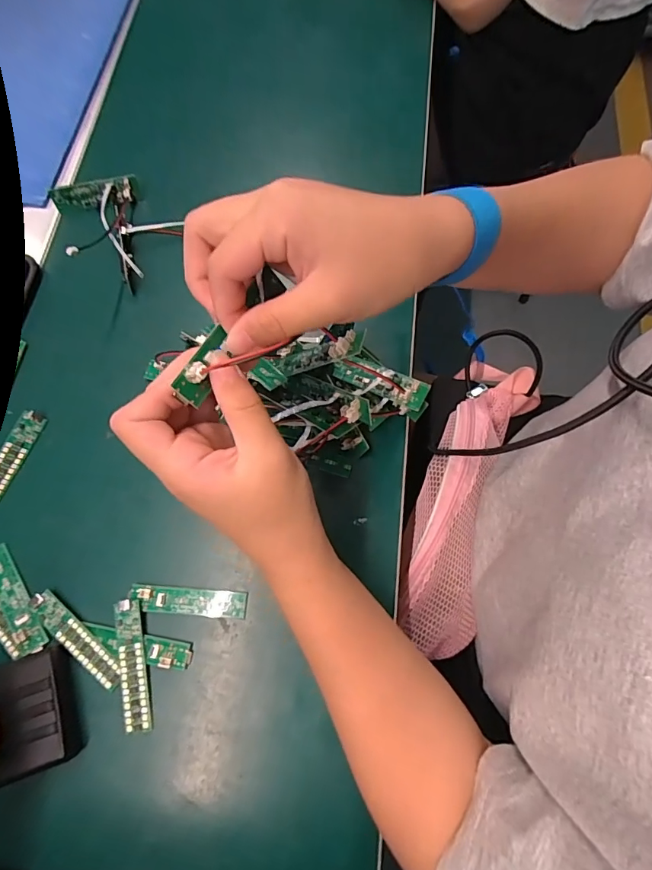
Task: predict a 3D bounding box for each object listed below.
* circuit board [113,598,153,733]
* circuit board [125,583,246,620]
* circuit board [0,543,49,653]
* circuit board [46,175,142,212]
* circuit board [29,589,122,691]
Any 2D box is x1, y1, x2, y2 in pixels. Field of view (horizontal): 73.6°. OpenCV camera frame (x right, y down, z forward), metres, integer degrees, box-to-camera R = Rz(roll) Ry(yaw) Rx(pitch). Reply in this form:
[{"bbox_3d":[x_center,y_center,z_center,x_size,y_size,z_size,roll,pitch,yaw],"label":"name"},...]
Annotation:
[{"bbox_3d":[-0.132,0.155,0.296,0.017,0.008,0.082,-12,72,-5],"label":"circuit board"},{"bbox_3d":[-0.098,0.118,0.310,0.082,0.005,0.018,4,71,1],"label":"circuit board"},{"bbox_3d":[-0.224,0.115,0.313,0.018,0.004,0.082,-37,75,-12],"label":"circuit board"},{"bbox_3d":[-0.219,-0.228,0.414,0.080,0.022,0.012,-9,39,0],"label":"circuit board"},{"bbox_3d":[-0.174,0.142,0.303,0.084,0.004,0.019,38,75,11],"label":"circuit board"}]

